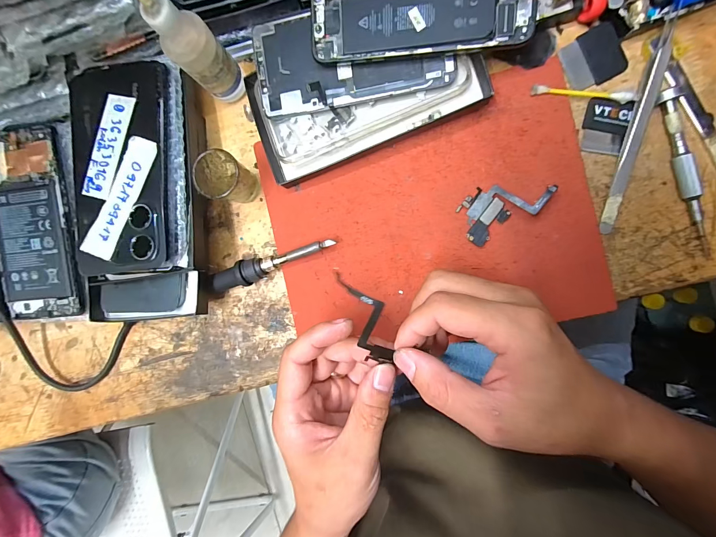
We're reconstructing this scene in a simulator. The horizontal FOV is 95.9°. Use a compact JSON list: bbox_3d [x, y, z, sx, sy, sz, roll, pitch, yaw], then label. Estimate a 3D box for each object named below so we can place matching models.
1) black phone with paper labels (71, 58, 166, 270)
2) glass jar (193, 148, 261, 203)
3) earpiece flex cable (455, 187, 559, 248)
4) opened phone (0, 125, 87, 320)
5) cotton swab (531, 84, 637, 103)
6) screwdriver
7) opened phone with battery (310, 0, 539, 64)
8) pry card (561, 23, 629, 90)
[{"bbox_3d":[-0.183,-0.078,0.247,0.072,0.012,0.160,-3,85,1],"label":"black phone with paper labels"},{"bbox_3d":[-0.106,-0.072,0.263,0.032,0.048,0.034,0,92,7],"label":"glass jar"},{"bbox_3d":[0.112,-0.050,0.251,0.067,0.014,0.038,-34,88,7],"label":"earpiece flex cable"},{"bbox_3d":[-0.276,-0.036,0.274,0.081,0.015,0.156,-7,91,7],"label":"opened phone"},{"bbox_3d":[0.169,-0.132,0.244,0.071,0.009,0.008,9,93,6],"label":"cotton swab"},{"bbox_3d":[0.242,-0.069,0.236,0.012,0.015,0.123,-17,90,7],"label":"screwdriver"},{"bbox_3d":[0.042,-0.191,0.226,0.153,0.004,0.073,2,101,10],"label":"opened phone with battery"},{"bbox_3d":[0.179,-0.161,0.246,0.042,0.008,0.038,-23,89,7],"label":"pry card"}]

